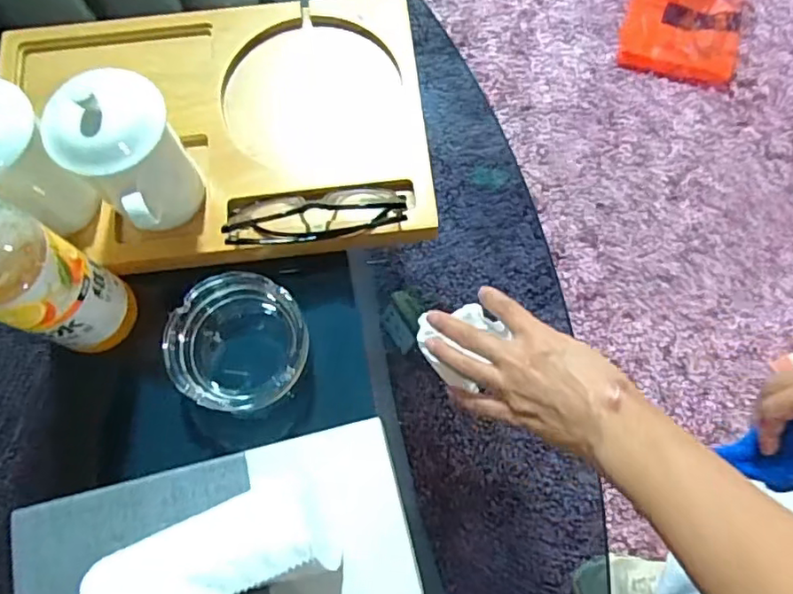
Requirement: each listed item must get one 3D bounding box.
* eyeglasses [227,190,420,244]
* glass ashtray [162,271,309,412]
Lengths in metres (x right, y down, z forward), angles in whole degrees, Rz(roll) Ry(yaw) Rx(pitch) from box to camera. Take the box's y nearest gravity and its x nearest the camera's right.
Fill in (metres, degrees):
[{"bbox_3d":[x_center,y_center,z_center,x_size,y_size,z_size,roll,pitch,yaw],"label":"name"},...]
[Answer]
[{"bbox_3d":[-0.062,-0.069,0.466,0.147,0.033,0.042,-5,74,-1],"label":"eyeglasses"},{"bbox_3d":[-0.125,0.038,0.471,0.098,0.046,0.105,0,74,1],"label":"glass ashtray"}]

